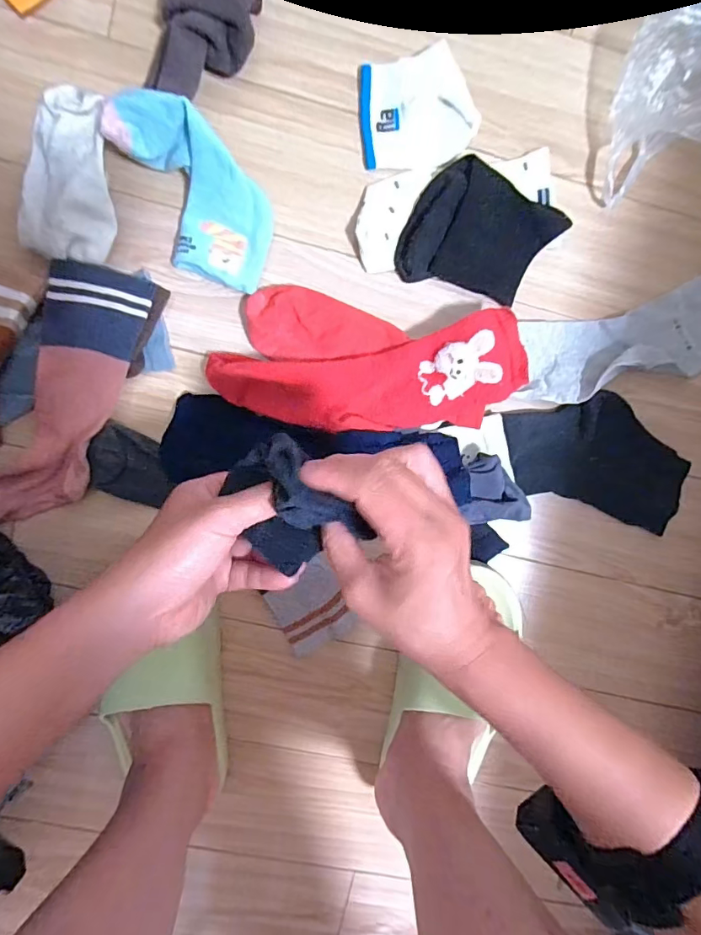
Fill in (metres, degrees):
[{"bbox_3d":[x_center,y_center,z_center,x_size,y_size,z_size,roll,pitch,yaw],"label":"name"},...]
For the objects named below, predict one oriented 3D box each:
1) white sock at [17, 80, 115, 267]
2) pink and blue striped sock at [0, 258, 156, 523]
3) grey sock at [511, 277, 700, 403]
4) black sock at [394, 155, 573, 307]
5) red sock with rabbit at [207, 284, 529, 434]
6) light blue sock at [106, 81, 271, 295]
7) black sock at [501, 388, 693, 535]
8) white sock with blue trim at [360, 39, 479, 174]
[{"bbox_3d":[-0.240,-0.250,0.401,0.080,0.042,0.139,6,95,-5],"label":"white sock"},{"bbox_3d":[-0.262,-0.055,0.422,0.101,0.037,0.260,30,92,-6],"label":"pink and blue striped sock"},{"bbox_3d":[0.270,-0.121,0.457,0.222,0.028,0.083,-15,96,-3],"label":"grey sock"},{"bbox_3d":[0.116,-0.210,0.437,0.124,0.029,0.108,29,92,-6],"label":"black sock"},{"bbox_3d":[0.017,-0.094,0.434,0.269,0.044,0.119,6,95,-5],"label":"red sock with rabbit"},{"bbox_3d":[-0.127,-0.233,0.401,0.097,0.065,0.163,-33,96,-1],"label":"light blue sock"},{"bbox_3d":[0.249,-0.014,0.475,0.191,0.011,0.113,16,94,-5],"label":"black sock"},{"bbox_3d":[0.060,-0.325,0.431,0.106,0.012,0.093,-13,96,-3],"label":"white sock with blue trim"}]

